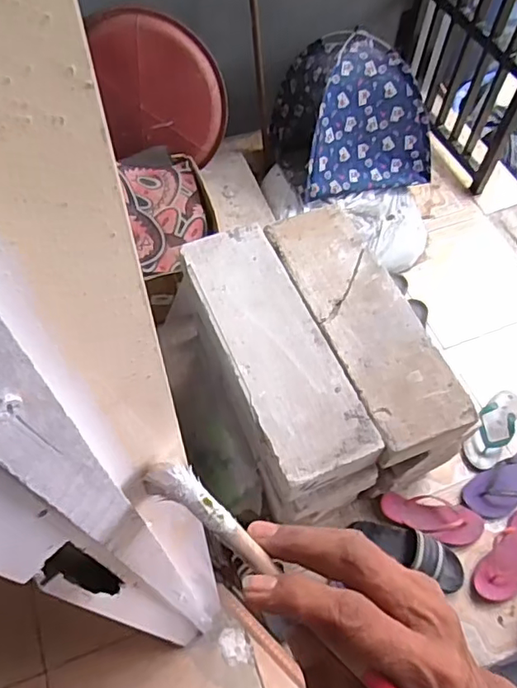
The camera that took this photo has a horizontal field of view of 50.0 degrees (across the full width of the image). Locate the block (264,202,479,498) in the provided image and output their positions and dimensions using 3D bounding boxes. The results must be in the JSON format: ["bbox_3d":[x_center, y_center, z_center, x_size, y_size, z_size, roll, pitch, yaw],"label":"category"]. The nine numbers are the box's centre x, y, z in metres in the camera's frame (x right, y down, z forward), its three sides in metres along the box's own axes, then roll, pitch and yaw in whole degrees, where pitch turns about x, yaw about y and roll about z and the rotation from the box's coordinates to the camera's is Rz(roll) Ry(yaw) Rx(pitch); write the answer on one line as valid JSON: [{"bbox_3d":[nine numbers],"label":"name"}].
[{"bbox_3d":[0.217,0.024,1.310,0.201,0.408,0.623,-19,68,-11],"label":"block"}]

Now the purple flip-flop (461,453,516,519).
[{"bbox_3d":[0.622,0.338,1.360,0.272,0.048,0.106,-25,66,-15],"label":"purple flip-flop"}]

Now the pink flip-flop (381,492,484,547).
[{"bbox_3d":[0.409,0.415,1.318,0.231,0.034,0.093,16,66,4],"label":"pink flip-flop"}]

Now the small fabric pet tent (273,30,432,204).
[{"bbox_3d":[0.271,-0.723,1.700,0.430,0.302,0.421,-18,68,-11],"label":"small fabric pet tent"}]

